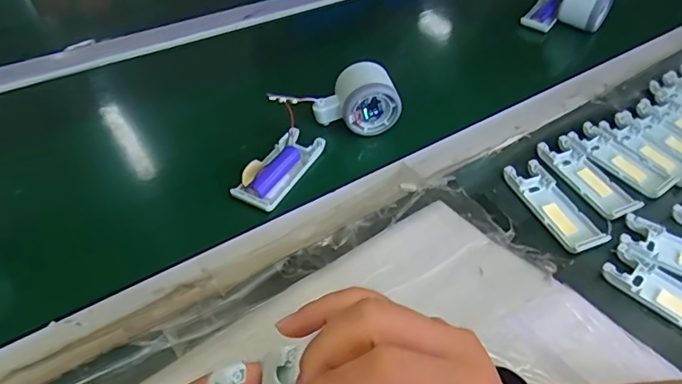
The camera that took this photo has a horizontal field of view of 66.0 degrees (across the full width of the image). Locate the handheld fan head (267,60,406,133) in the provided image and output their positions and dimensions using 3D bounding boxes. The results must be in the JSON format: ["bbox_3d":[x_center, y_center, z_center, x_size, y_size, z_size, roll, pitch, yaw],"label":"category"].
[{"bbox_3d":[-0.007,-0.095,0.533,0.123,0.048,0.055,-4,46,-10],"label":"handheld fan head"}]

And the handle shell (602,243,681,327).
[{"bbox_3d":[0.266,0.082,0.419,0.103,0.013,0.044,35,51,26],"label":"handle shell"}]

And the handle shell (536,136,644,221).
[{"bbox_3d":[0.242,-0.015,0.511,0.047,0.011,0.105,-18,49,-22],"label":"handle shell"}]

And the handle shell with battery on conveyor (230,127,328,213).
[{"bbox_3d":[-0.057,-0.024,0.485,0.040,0.018,0.103,23,47,17],"label":"handle shell with battery on conveyor"}]

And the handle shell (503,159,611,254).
[{"bbox_3d":[0.197,0.012,0.482,0.045,0.014,0.102,-14,48,-19],"label":"handle shell"}]

